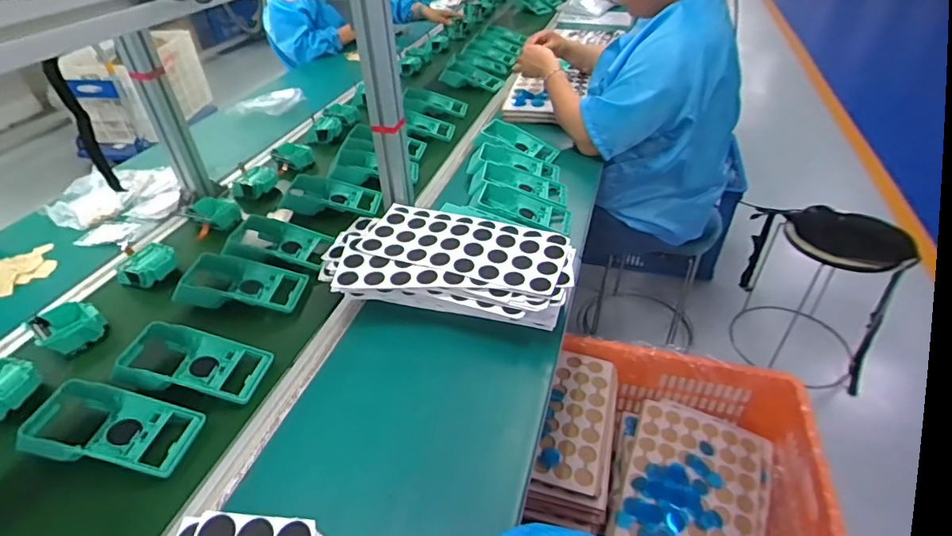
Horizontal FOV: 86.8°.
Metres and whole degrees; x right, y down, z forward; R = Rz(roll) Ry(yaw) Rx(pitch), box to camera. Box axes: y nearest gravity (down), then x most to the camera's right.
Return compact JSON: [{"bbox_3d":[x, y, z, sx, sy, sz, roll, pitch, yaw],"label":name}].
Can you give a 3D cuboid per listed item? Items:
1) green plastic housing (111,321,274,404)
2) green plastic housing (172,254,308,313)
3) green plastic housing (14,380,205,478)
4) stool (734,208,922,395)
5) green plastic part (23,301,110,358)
[{"bbox_3d":[-0.374,0.123,0.669,0.184,0.047,0.092,7,40,10],"label":"green plastic housing"},{"bbox_3d":[-0.367,0.022,0.802,0.182,0.040,0.104,1,39,3],"label":"green plastic housing"},{"bbox_3d":[-0.426,0.185,0.590,0.183,0.046,0.085,3,40,6],"label":"green plastic housing"},{"bbox_3d":[1.032,0.077,1.528,0.313,0.554,0.345,3,40,6],"label":"stool"},{"bbox_3d":[-0.600,0.087,0.742,0.088,0.039,0.077,22,45,26],"label":"green plastic part"}]

